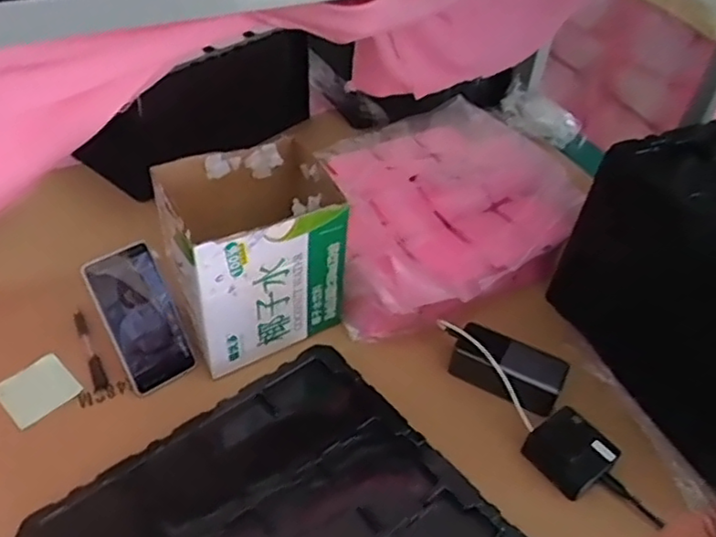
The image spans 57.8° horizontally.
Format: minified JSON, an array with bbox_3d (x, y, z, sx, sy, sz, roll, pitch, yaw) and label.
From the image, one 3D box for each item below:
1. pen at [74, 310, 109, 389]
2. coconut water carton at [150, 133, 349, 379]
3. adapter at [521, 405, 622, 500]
[{"bbox_3d":[-0.329,0.097,0.795,0.016,0.007,0.128,-17,49,-24],"label":"pen"},{"bbox_3d":[-0.128,-0.021,0.781,0.191,0.196,0.159,-19,50,-25],"label":"coconut water carton"},{"bbox_3d":[0.236,0.201,0.714,0.070,0.039,0.078,-28,55,-31],"label":"adapter"}]

